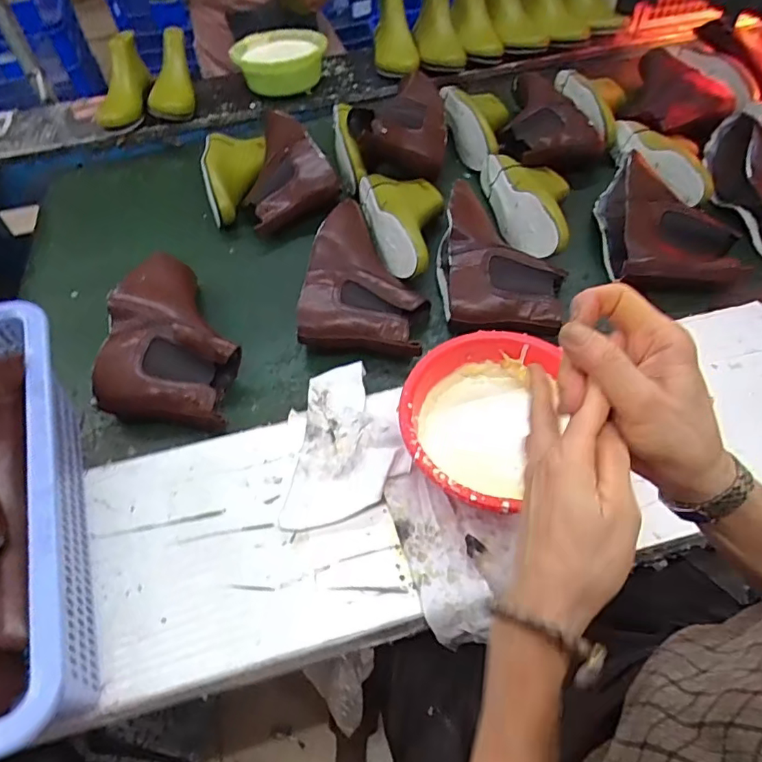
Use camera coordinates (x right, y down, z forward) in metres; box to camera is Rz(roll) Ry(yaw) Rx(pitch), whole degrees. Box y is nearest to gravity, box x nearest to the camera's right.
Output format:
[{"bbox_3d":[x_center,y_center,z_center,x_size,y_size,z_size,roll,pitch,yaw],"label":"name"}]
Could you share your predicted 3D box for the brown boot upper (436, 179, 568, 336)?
[{"bbox_3d":[0.161,-0.170,0.717,0.164,0.072,0.220,1,54,5],"label":"brown boot upper"}]

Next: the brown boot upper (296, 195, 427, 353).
[{"bbox_3d":[-0.013,-0.146,0.723,0.157,0.067,0.249,6,54,8],"label":"brown boot upper"}]

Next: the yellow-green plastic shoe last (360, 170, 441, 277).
[{"bbox_3d":[0.045,-0.246,0.777,0.117,0.057,0.234,-12,54,-5],"label":"yellow-green plastic shoe last"}]

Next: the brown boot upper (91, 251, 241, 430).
[{"bbox_3d":[-0.253,-0.067,0.674,0.161,0.069,0.248,3,54,7],"label":"brown boot upper"}]

